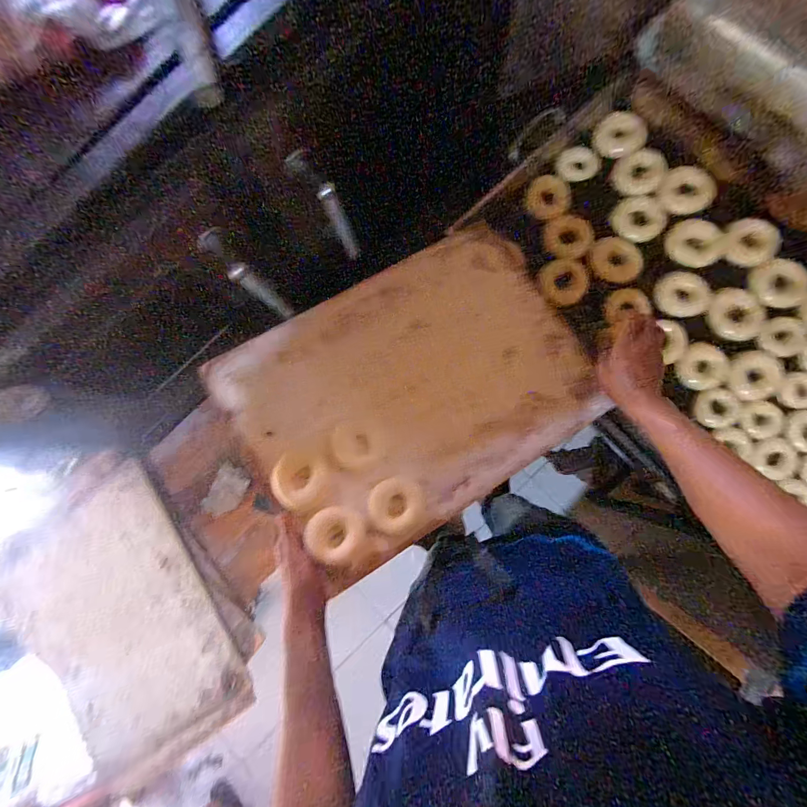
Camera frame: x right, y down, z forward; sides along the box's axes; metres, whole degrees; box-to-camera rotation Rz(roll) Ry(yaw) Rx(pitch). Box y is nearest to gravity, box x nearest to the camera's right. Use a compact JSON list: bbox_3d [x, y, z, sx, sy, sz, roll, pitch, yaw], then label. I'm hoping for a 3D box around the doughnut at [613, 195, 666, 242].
[{"bbox_3d":[0.513,-0.402,0.806,0.096,0.029,0.096,-1,83,6],"label":"doughnut"}]

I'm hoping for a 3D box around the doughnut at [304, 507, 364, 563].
[{"bbox_3d":[-0.106,0.200,0.579,0.082,0.028,0.082,2,78,-10],"label":"doughnut"}]

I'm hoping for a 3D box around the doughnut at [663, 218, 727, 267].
[{"bbox_3d":[0.624,-0.343,0.791,0.103,0.022,0.107,-1,83,6],"label":"doughnut"}]

